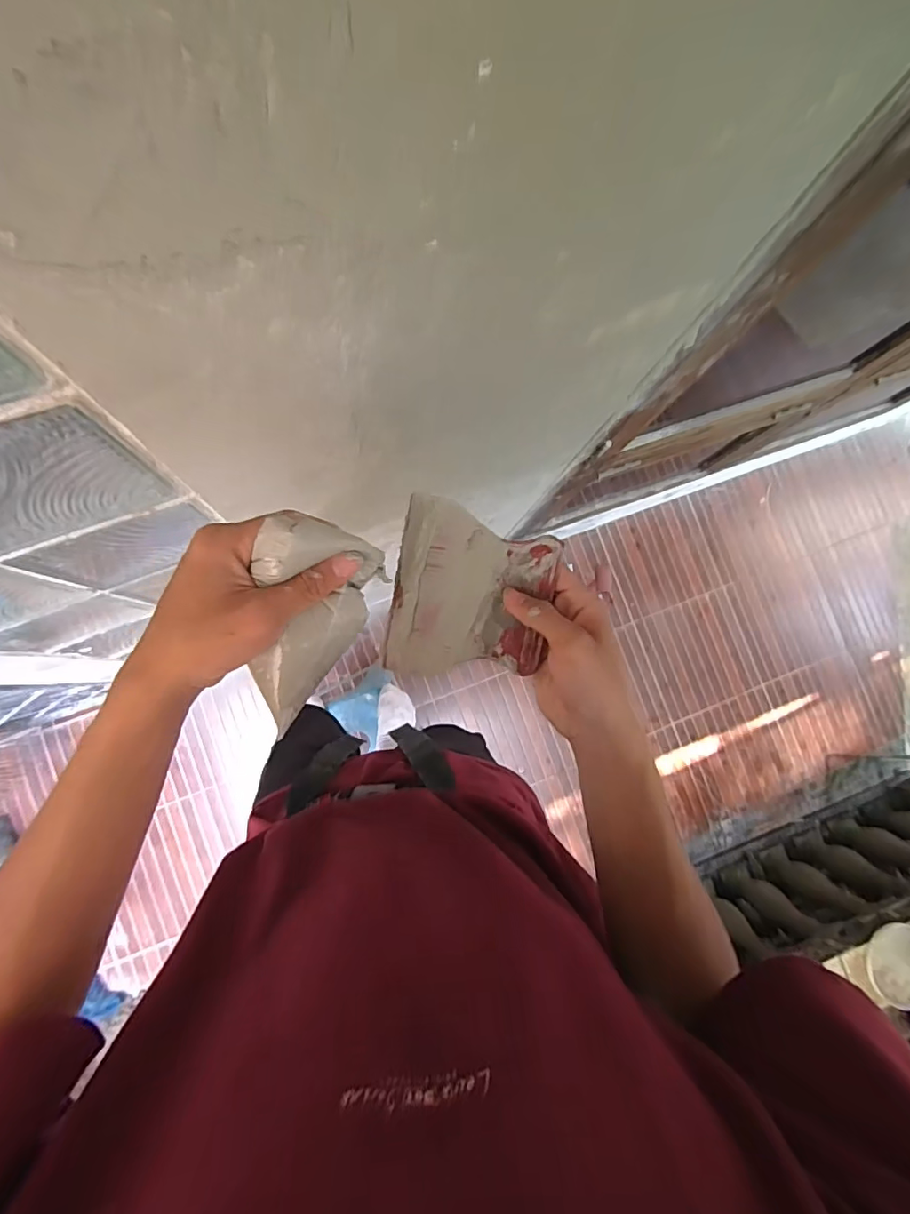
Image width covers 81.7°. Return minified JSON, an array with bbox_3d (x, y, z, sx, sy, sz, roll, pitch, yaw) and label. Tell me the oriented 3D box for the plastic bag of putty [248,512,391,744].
[{"bbox_3d":[-0.095,0.003,0.308,0.078,0.040,0.113,31,98,-31],"label":"plastic bag of putty"}]

